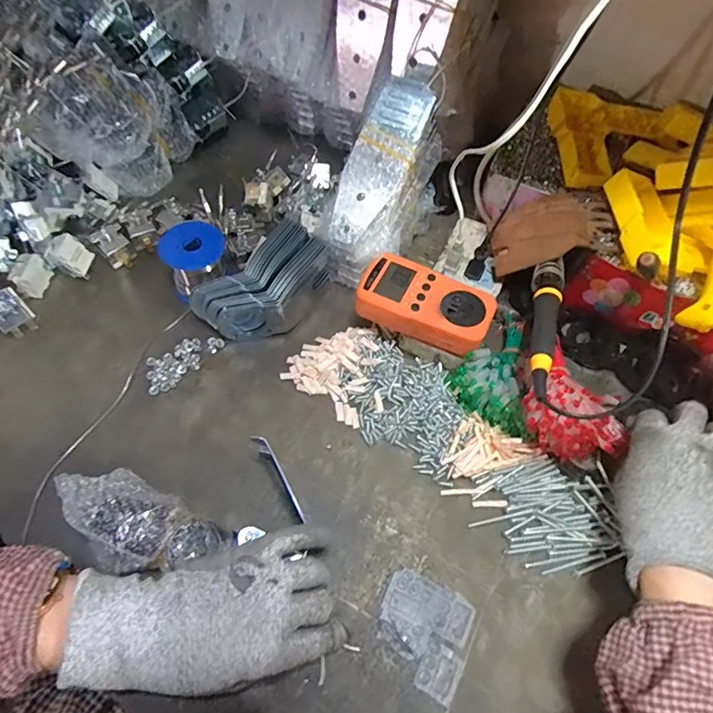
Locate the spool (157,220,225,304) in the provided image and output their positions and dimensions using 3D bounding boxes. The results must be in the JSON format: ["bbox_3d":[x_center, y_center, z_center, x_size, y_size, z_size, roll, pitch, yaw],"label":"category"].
[{"bbox_3d":[-0.171,-0.103,0.487,0.063,0.059,0.058,-19,63,-14],"label":"spool"}]

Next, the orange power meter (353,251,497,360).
[{"bbox_3d":[0.067,-0.052,0.444,0.126,0.034,0.068,23,61,10],"label":"orange power meter"}]

